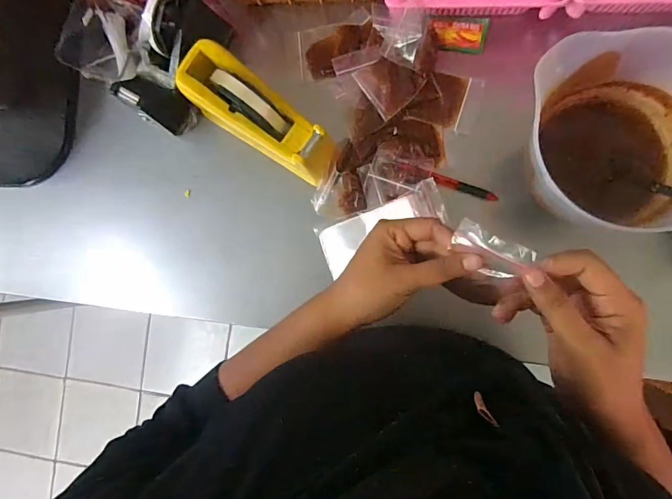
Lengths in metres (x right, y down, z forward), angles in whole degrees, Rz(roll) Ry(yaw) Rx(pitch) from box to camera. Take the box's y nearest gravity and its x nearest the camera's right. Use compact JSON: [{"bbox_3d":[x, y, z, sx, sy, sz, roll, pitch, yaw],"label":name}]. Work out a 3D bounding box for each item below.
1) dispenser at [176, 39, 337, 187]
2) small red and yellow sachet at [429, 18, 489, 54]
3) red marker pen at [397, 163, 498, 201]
[{"bbox_3d":[-0.091,-0.152,0.479,0.195,0.081,0.072,41,93,7],"label":"dispenser"},{"bbox_3d":[0.149,-0.263,0.502,0.065,0.013,0.037,6,89,8],"label":"small red and yellow sachet"},{"bbox_3d":[0.133,-0.081,0.490,0.119,0.015,0.012,19,91,8],"label":"red marker pen"}]

